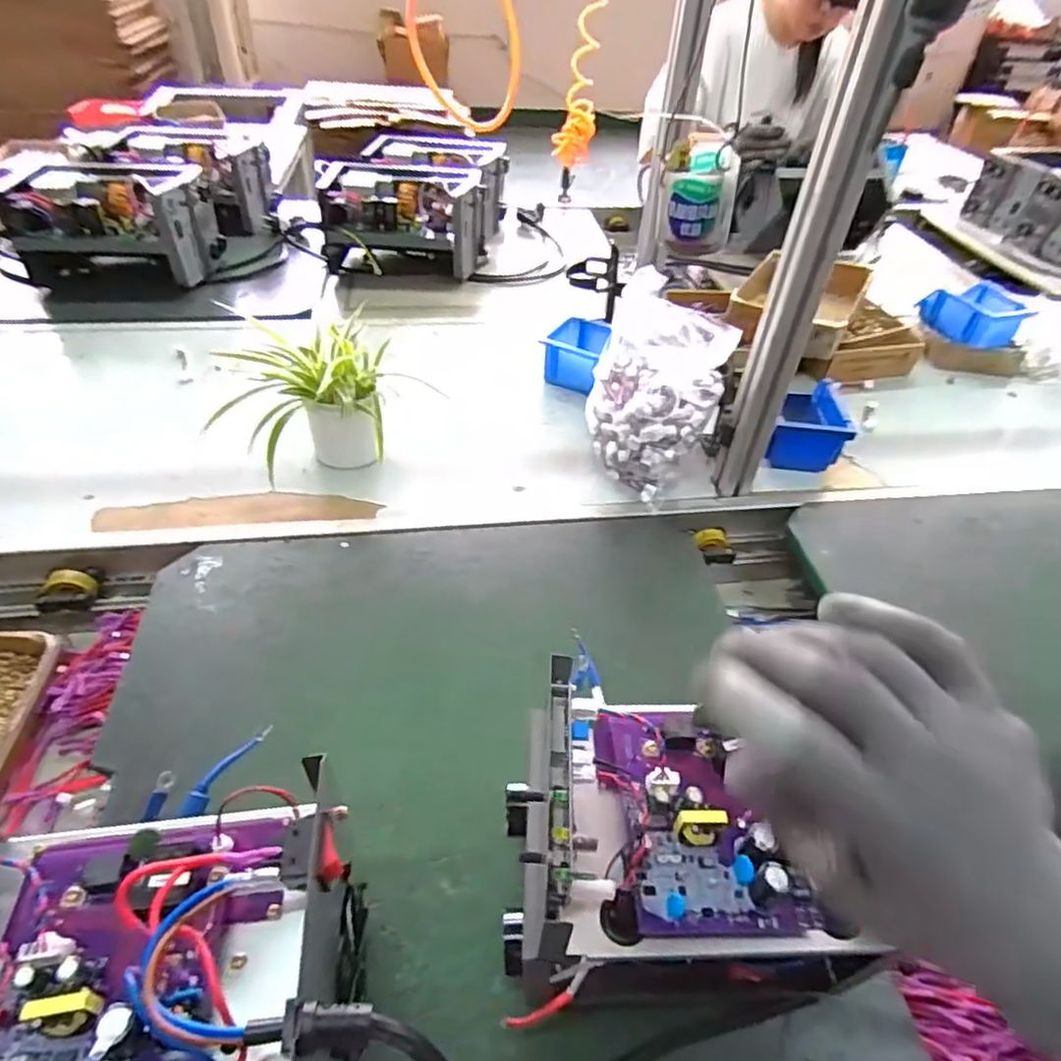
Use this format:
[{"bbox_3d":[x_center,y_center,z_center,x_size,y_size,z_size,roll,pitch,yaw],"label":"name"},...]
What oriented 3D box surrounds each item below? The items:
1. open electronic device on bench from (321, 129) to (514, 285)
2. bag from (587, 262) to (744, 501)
[{"bbox_3d":[-0.227,-0.686,1.346,0.285,0.155,0.426,8,44,5],"label":"open electronic device on bench"},{"bbox_3d":[0.144,-0.175,0.805,0.135,0.187,0.165,-29,53,-29],"label":"bag"}]

